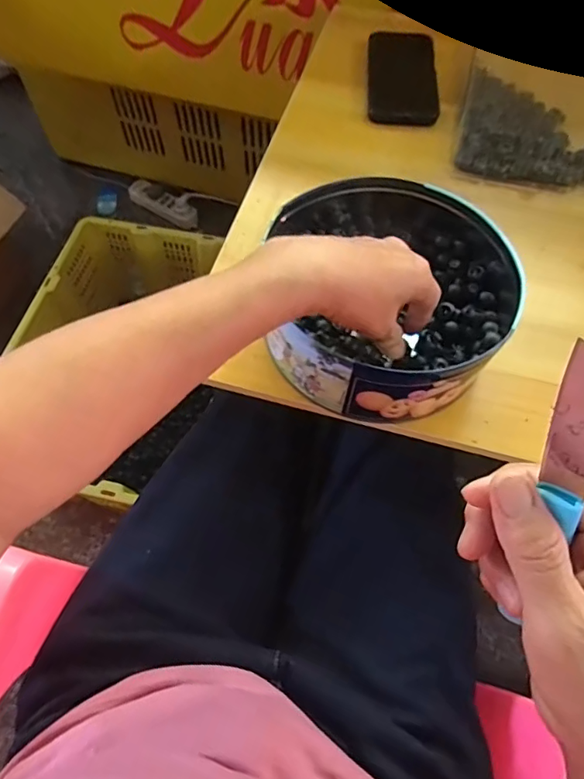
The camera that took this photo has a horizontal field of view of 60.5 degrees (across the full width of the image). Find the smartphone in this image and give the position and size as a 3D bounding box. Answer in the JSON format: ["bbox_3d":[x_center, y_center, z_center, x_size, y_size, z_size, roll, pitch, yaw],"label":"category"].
[{"bbox_3d":[0.131,-0.374,0.596,0.076,0.011,0.164,4,63,2],"label":"smartphone"}]

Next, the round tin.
[{"bbox_3d":[0.078,-0.082,0.400,0.184,0.072,0.200,7,63,3],"label":"round tin"}]

